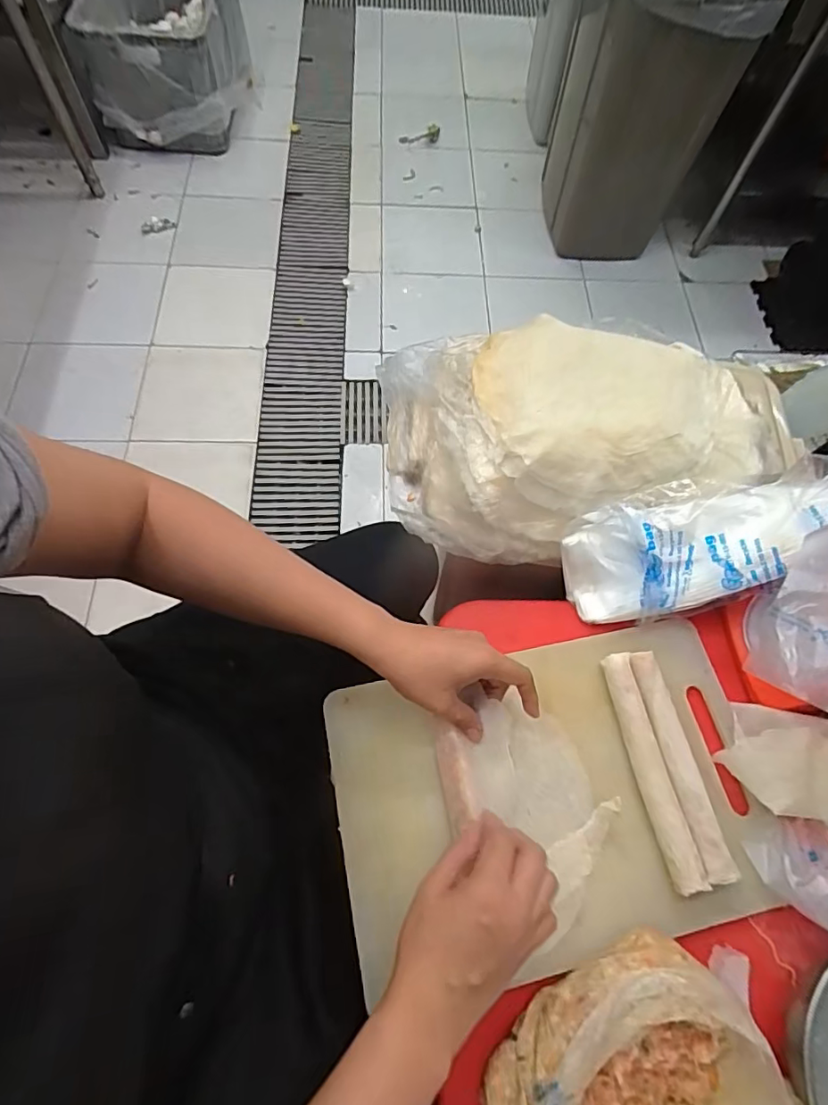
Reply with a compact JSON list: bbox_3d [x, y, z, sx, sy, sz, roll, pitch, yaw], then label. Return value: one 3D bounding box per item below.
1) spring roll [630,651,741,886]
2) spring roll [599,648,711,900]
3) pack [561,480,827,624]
[{"bbox_3d":[0.247,0.192,0.495,0.033,0.019,0.197,-10,67,-7],"label":"spring roll"},{"bbox_3d":[0.218,0.196,0.493,0.029,0.019,0.202,-10,67,-7],"label":"spring roll"},{"bbox_3d":[0.285,-0.007,0.526,0.263,0.076,0.104,-17,67,12],"label":"pack"}]

